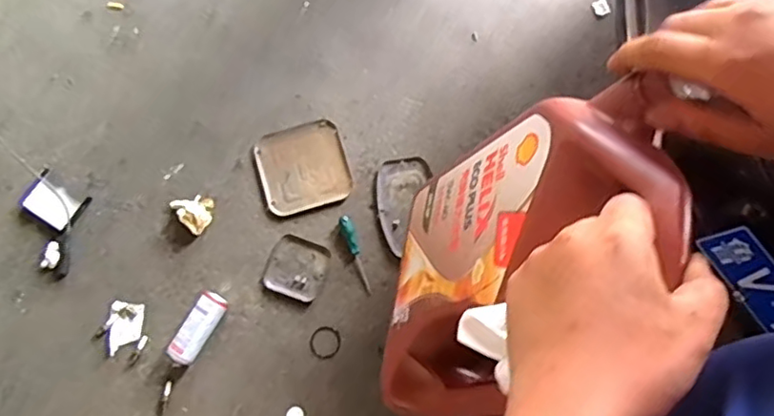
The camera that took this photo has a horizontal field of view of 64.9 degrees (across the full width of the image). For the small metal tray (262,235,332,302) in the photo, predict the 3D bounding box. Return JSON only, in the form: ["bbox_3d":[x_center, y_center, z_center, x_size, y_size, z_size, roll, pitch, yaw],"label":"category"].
[{"bbox_3d":[-0.213,0.141,1.440,0.137,0.010,0.137,20,76,5],"label":"small metal tray"}]

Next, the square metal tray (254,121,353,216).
[{"bbox_3d":[-0.206,-0.097,1.496,0.212,0.011,0.211,-16,76,-5],"label":"square metal tray"}]

